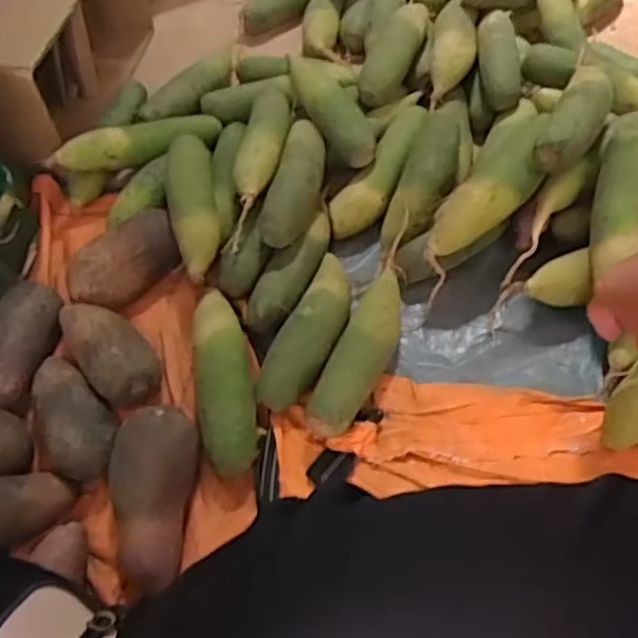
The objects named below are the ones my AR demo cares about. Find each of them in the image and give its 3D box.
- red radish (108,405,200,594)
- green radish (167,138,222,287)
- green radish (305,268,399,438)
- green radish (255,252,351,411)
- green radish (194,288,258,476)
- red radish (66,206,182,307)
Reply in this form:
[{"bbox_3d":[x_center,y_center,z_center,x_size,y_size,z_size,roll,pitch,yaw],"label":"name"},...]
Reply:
[{"bbox_3d":[-0.156,0.163,0.623,0.078,0.076,0.156,1,57,3],"label":"red radish"},{"bbox_3d":[-0.143,-0.131,0.791,0.057,0.065,0.211,-13,57,-6],"label":"green radish"},{"bbox_3d":[0.050,0.035,0.723,0.051,0.049,0.208,20,60,15],"label":"green radish"},{"bbox_3d":[-0.005,0.009,0.736,0.059,0.049,0.200,20,60,15],"label":"green radish"},{"bbox_3d":[-0.099,0.056,0.705,0.055,0.061,0.201,-9,57,-3],"label":"green radish"},{"bbox_3d":[-0.221,-0.067,0.785,0.137,0.068,0.068,-37,62,-20],"label":"red radish"}]

